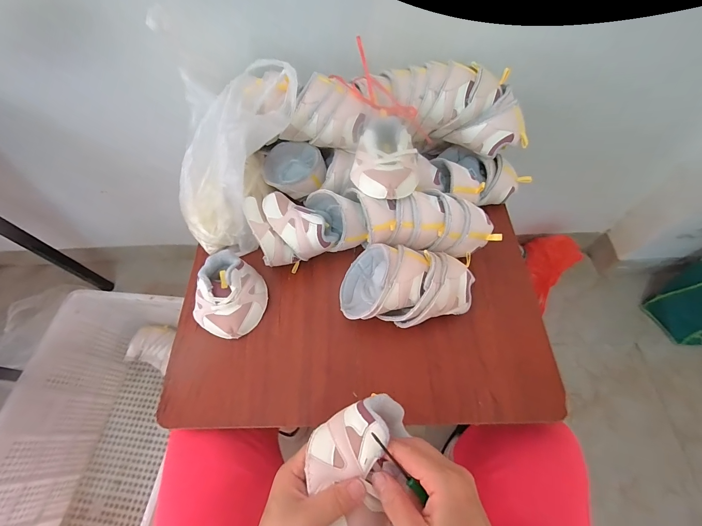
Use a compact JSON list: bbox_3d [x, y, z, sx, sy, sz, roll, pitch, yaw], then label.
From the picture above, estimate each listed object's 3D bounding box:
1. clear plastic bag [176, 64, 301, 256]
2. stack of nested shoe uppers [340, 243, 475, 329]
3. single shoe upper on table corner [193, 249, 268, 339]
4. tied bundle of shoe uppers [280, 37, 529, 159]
[{"bbox_3d":[-0.204,-0.172,0.507,0.191,0.093,0.316,35,109,20],"label":"clear plastic bag"},{"bbox_3d":[0.082,0.034,0.473,0.191,0.095,0.115,6,62,7],"label":"stack of nested shoe uppers"},{"bbox_3d":[-0.193,0.052,0.497,0.109,0.059,0.119,18,64,13],"label":"single shoe upper on table corner"},{"bbox_3d":[0.086,-0.254,0.518,0.394,0.104,0.112,-1,61,3],"label":"tied bundle of shoe uppers"}]

